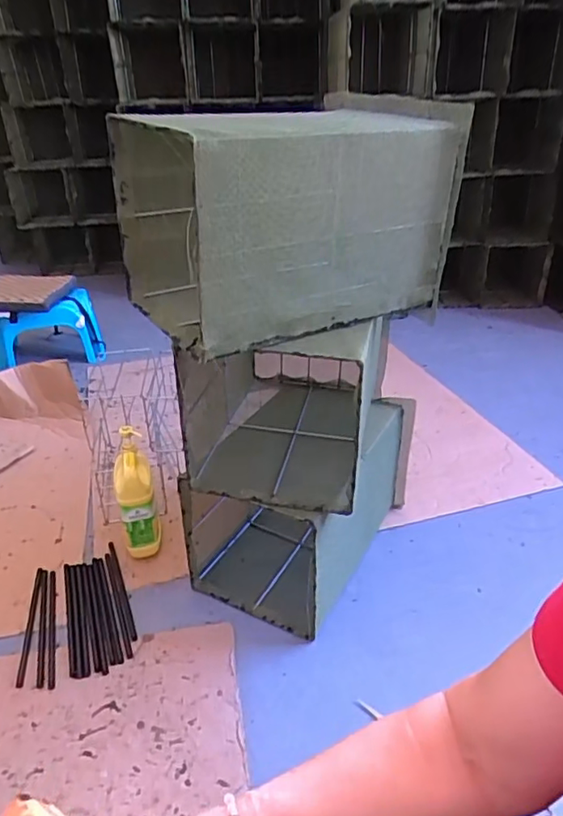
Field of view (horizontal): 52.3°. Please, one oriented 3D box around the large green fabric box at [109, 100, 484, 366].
[{"bbox_3d":[-0.009,-0.293,0.863,0.424,0.261,0.342,-20,34,-31],"label":"large green fabric box"}]

